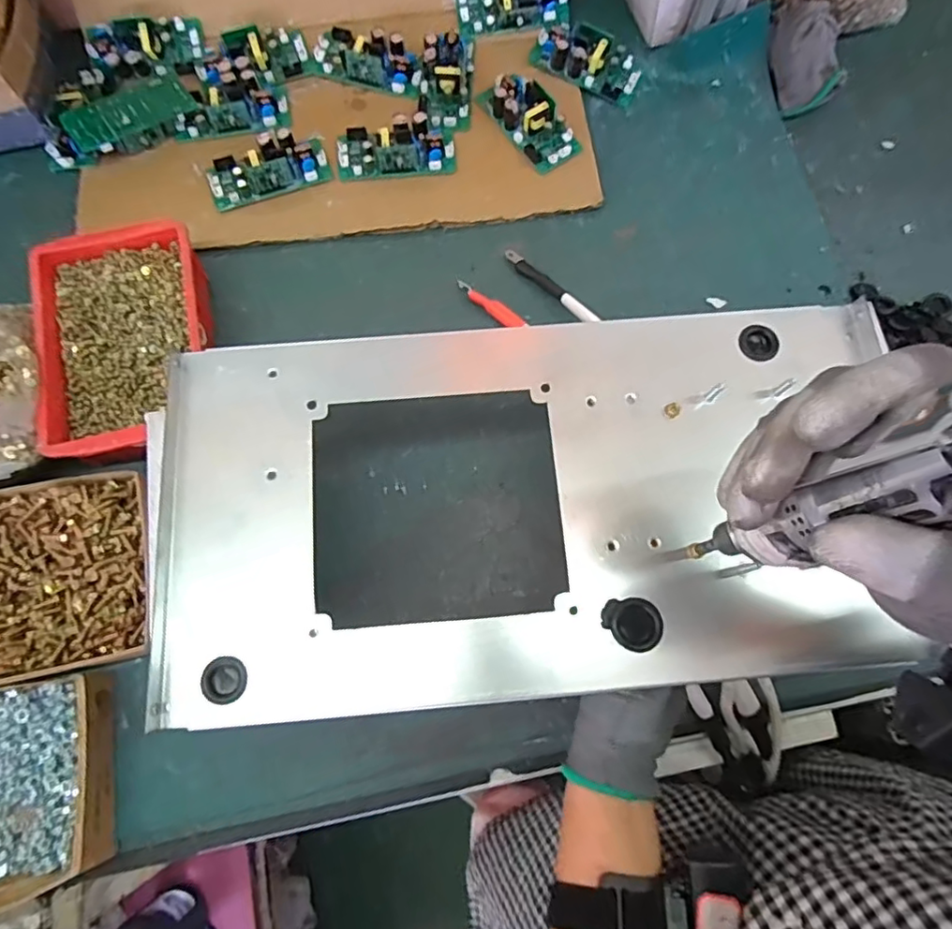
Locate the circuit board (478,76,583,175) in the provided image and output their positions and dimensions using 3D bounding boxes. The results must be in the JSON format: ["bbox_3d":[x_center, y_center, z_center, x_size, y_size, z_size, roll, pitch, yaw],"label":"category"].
[{"bbox_3d":[0.054,-0.359,0.598,0.052,0.027,0.118,-35,79,-9],"label":"circuit board"}]

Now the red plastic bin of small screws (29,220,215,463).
[{"bbox_3d":[-0.299,-0.104,0.511,0.130,0.058,0.200,-12,76,-4],"label":"red plastic bin of small screws"}]

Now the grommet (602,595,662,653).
[{"bbox_3d":[0.091,0.092,0.338,0.033,0.005,0.030,0,74,0],"label":"grommet"}]

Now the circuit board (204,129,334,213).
[{"bbox_3d":[-0.207,-0.295,0.577,0.116,0.027,0.052,-19,76,-6],"label":"circuit board"}]

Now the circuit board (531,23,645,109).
[{"bbox_3d":[0.120,-0.431,0.620,0.117,0.030,0.054,26,76,6],"label":"circuit board"}]

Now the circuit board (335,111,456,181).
[{"bbox_3d":[-0.081,-0.321,0.587,0.117,0.027,0.056,-3,75,-2],"label":"circuit board"}]

